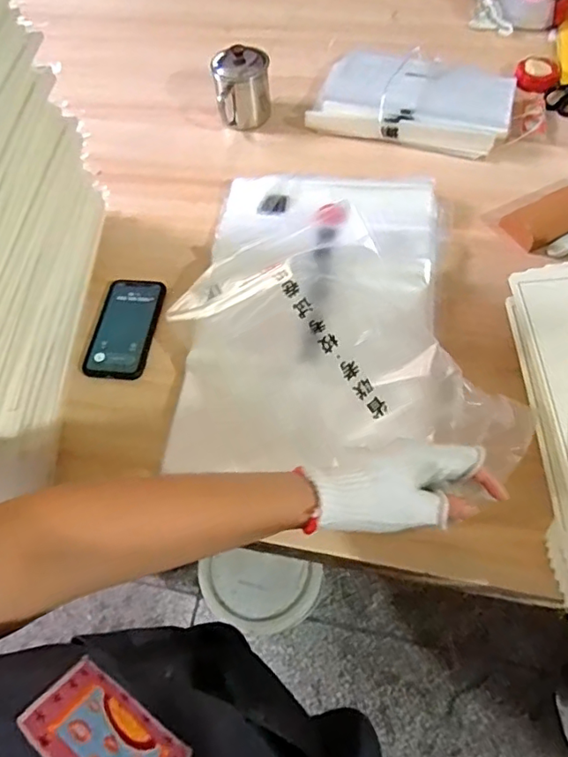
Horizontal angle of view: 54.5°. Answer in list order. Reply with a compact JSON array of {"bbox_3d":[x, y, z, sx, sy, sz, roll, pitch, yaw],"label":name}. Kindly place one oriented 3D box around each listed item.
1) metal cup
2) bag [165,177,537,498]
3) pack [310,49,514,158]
[{"bbox_3d":[-0.066,-0.455,0.890,0.083,0.114,0.082,-1,60,2],"label":"metal cup"},{"bbox_3d":[0.040,-0.122,0.657,0.335,0.134,0.468,-3,60,1],"label":"bag"},{"bbox_3d":[0.207,-0.455,0.883,0.305,0.042,0.194,16,62,11],"label":"pack"}]

